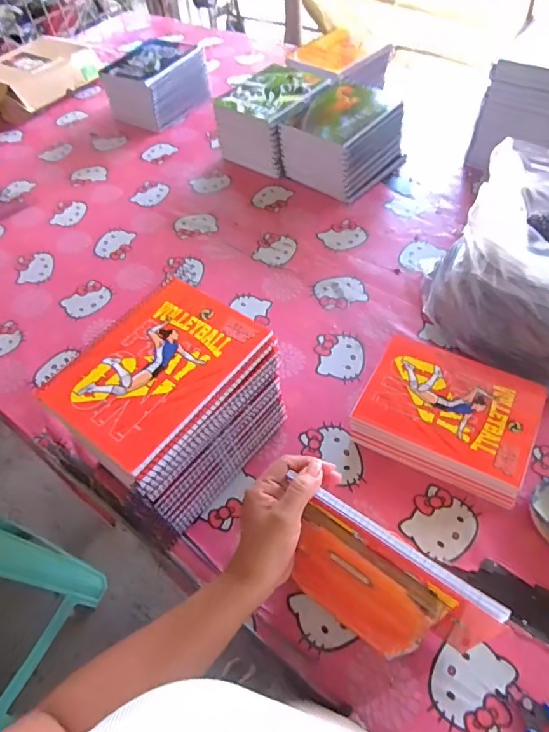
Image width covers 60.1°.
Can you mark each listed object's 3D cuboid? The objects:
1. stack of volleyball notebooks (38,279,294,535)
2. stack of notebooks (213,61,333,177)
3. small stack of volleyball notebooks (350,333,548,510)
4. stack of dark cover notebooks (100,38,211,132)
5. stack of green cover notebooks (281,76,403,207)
[{"bbox_3d":[-0.107,0.050,0.549,0.147,0.186,0.191,33,64,25],"label":"stack of volleyball notebooks"},{"bbox_3d":[0.006,-0.514,0.990,0.169,0.115,0.214,32,63,25],"label":"stack of notebooks"},{"bbox_3d":[0.213,0.061,0.592,0.196,0.050,0.163,23,60,20],"label":"small stack of volleyball notebooks"},{"bbox_3d":[-0.276,-0.672,1.129,0.153,0.124,0.192,30,62,24],"label":"stack of dark cover notebooks"},{"bbox_3d":[0.137,-0.443,0.926,0.181,0.117,0.196,32,63,25],"label":"stack of green cover notebooks"}]

